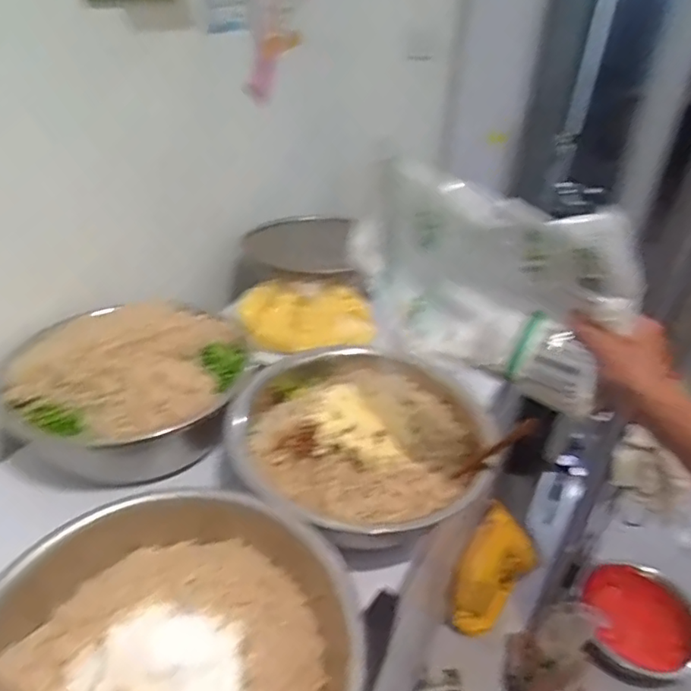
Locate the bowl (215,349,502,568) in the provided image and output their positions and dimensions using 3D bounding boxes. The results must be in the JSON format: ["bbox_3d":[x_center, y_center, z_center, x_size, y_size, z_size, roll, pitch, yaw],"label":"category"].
[{"bbox_3d":[0.032,0.133,0.834,0.330,0.119,0.360,2,33,-1],"label":"bowl"}]

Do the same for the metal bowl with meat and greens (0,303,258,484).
[{"bbox_3d":[-0.349,0.055,0.943,0.358,0.163,0.350,-12,36,-20],"label":"metal bowl with meat and greens"}]

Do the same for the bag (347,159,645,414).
[{"bbox_3d":[0.136,-0.074,0.620,0.314,0.194,0.058,28,41,34],"label":"bag"}]

